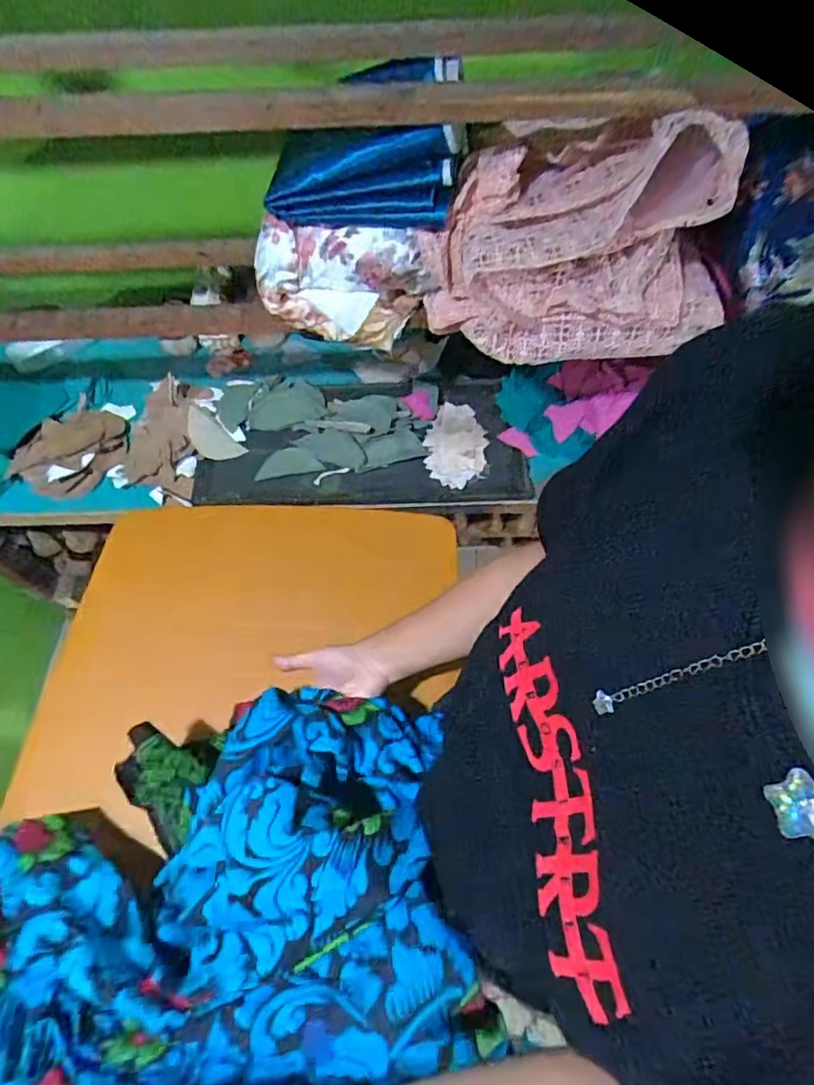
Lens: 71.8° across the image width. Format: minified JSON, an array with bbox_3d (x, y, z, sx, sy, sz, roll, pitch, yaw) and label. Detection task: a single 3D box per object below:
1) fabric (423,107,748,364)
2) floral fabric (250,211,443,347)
[{"bbox_3d":[0.188,-0.325,0.608,0.320,0.201,0.137,3,61,4],"label":"fabric"},{"bbox_3d":[-0.073,-0.305,0.672,0.202,0.132,0.068,2,61,3],"label":"floral fabric"}]

